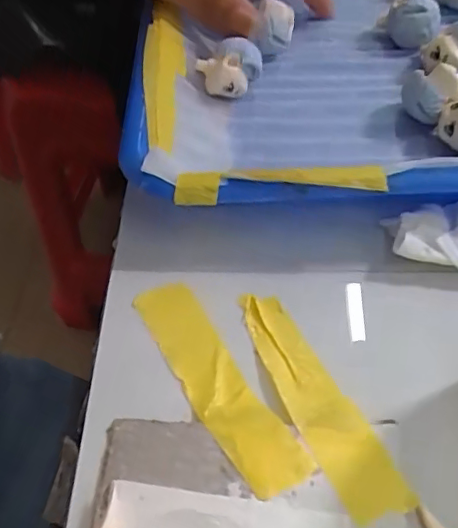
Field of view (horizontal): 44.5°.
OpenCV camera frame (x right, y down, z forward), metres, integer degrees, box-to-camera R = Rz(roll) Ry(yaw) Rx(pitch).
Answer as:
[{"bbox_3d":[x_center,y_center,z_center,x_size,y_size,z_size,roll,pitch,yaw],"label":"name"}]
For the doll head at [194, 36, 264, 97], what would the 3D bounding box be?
[{"bbox_3d":[0.001,-0.089,0.259,0.021,0.022,0.025,38,65,23],"label":"doll head"}]

